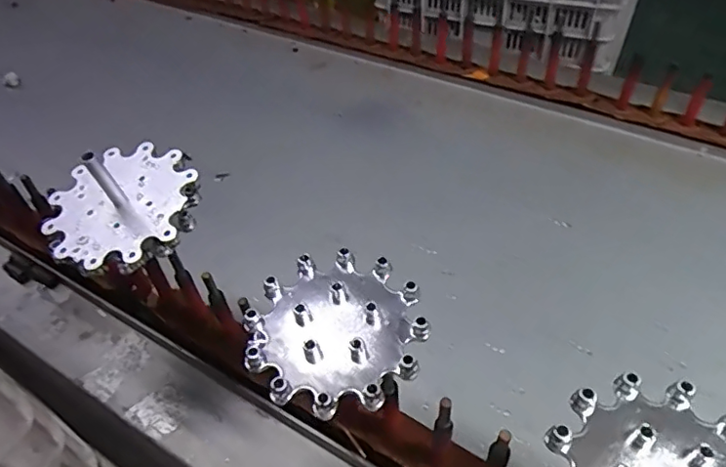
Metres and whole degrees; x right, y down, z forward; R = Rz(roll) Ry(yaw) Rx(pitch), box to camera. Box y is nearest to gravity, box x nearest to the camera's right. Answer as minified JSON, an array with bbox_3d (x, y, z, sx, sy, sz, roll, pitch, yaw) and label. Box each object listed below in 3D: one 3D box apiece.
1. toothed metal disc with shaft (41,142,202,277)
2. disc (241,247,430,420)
[{"bbox_3d":[-0.238,-0.040,0.539,0.144,0.079,0.140,-2,46,2],"label":"toothed metal disc with shaft"},{"bbox_3d":[-0.022,0.078,0.452,0.140,0.025,0.136,-2,46,2],"label":"disc"}]

